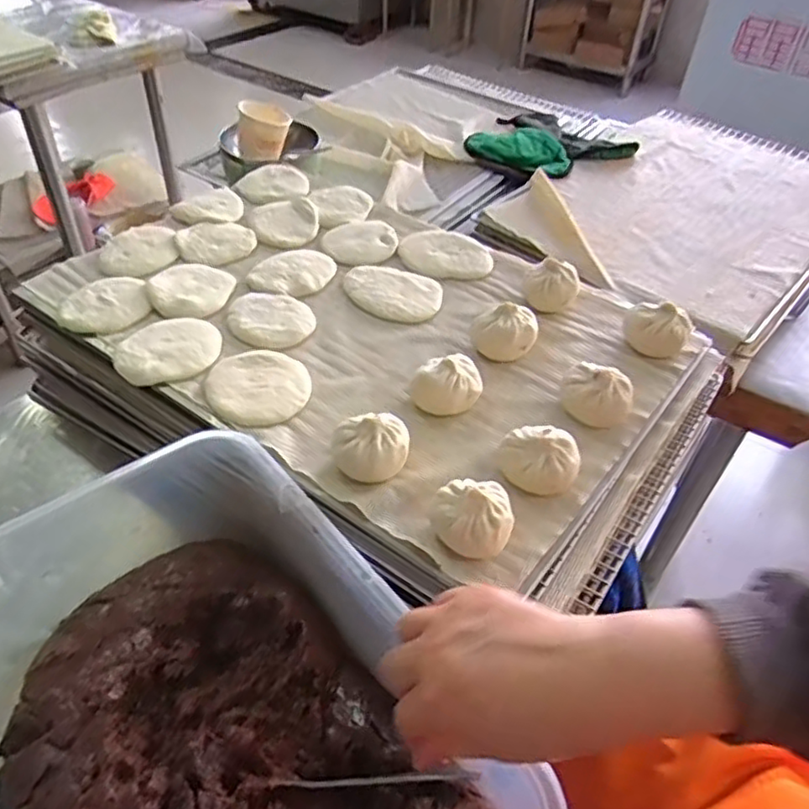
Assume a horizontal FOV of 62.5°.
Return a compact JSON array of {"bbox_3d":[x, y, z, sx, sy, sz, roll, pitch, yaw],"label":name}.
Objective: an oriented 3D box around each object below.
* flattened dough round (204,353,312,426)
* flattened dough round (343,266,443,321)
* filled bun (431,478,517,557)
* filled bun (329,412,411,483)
[{"bbox_3d":[-0.128,-0.016,0.589,0.089,0.004,0.085,2,44,-2],"label":"flattened dough round"},{"bbox_3d":[-0.014,-0.120,0.705,0.105,0.008,0.080,13,45,9],"label":"flattened dough round"},{"bbox_3d":[0.050,0.079,0.480,0.058,0.040,0.053,2,44,-2],"label":"filled bun"},{"bbox_3d":[-0.027,0.033,0.524,0.062,0.042,0.055,1,44,-3],"label":"filled bun"}]

